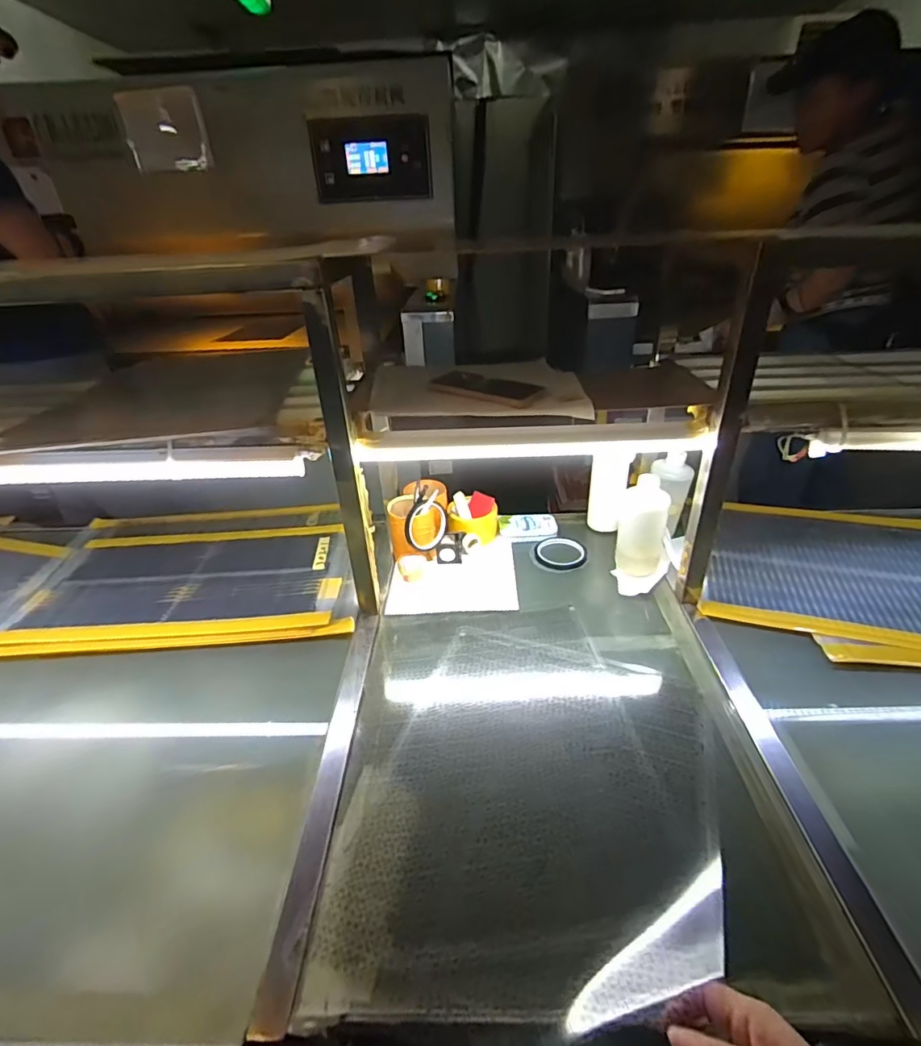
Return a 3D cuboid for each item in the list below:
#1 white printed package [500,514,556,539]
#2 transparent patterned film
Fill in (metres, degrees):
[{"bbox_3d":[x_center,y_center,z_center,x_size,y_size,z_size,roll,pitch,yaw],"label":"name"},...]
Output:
[{"bbox_3d":[0.131,0.008,0.995,0.109,0.021,0.063,-1,31,1],"label":"white printed package"},{"bbox_3d":[0.083,0.257,0.596,0.415,0.045,0.486,0,31,4],"label":"transparent patterned film"}]

